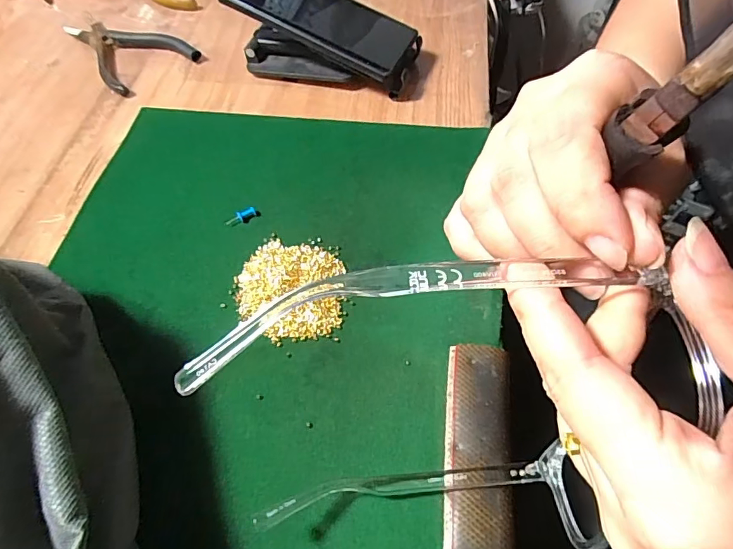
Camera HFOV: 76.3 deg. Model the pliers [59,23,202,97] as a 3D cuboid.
[{"bbox_3d":[-0.233,-0.227,0.459,0.084,0.013,0.126,-36,63,-18],"label":"pliers"}]

